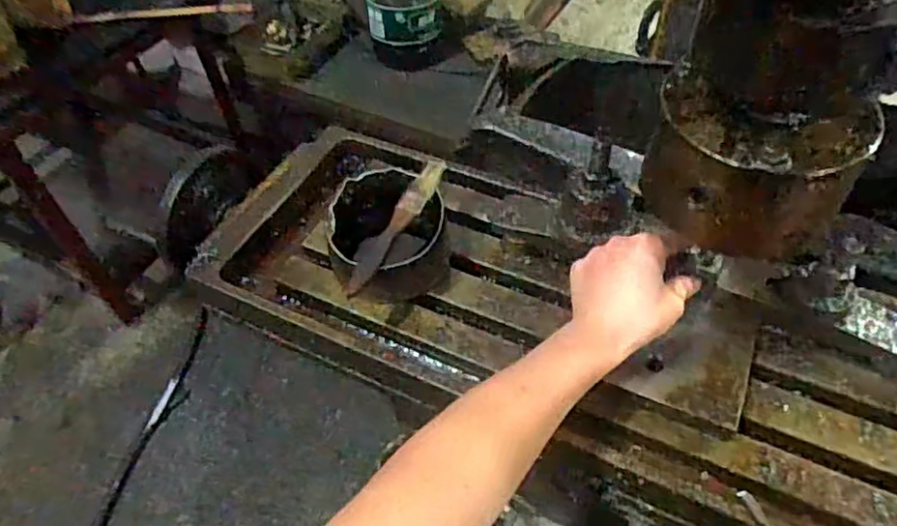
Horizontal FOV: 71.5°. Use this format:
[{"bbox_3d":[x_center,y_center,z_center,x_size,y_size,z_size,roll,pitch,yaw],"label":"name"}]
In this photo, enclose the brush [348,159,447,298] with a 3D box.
[{"bbox_3d":[-0.043,-0.034,0.523,0.018,0.017,0.152,22,55,19],"label":"brush"}]

